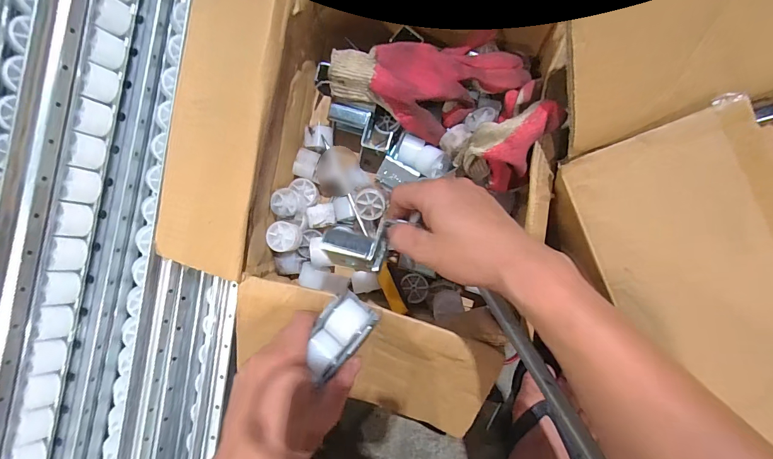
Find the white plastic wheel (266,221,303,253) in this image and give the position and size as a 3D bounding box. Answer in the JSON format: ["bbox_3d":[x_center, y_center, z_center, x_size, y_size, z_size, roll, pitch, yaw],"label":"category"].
[{"bbox_3d":[-0.115,0.008,0.415,0.034,0.021,0.032,0,88,4],"label":"white plastic wheel"}]

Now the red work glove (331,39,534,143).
[{"bbox_3d":[0.043,-0.151,0.395,0.207,0.029,0.097,4,88,4],"label":"red work glove"}]

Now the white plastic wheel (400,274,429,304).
[{"bbox_3d":[0.034,0.069,0.431,0.029,0.008,0.034,-25,86,3],"label":"white plastic wheel"}]

